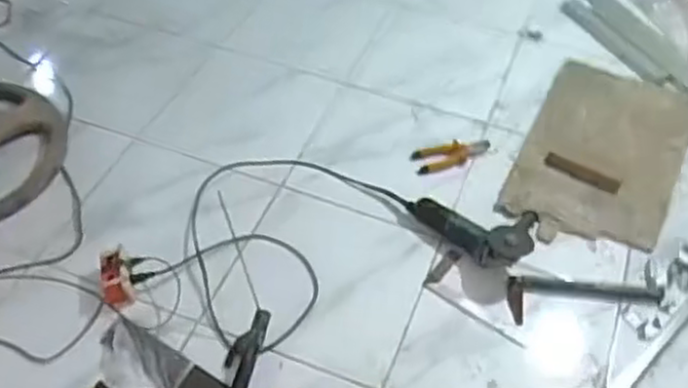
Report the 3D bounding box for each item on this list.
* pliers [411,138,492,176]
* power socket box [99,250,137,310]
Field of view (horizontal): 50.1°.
[{"bbox_3d":[0.274,-0.103,1.872,0.200,0.022,0.088,-14,51,-15],"label":"pliers"},{"bbox_3d":[-0.480,0.175,1.545,0.062,0.070,0.102,-18,52,-18],"label":"power socket box"}]

